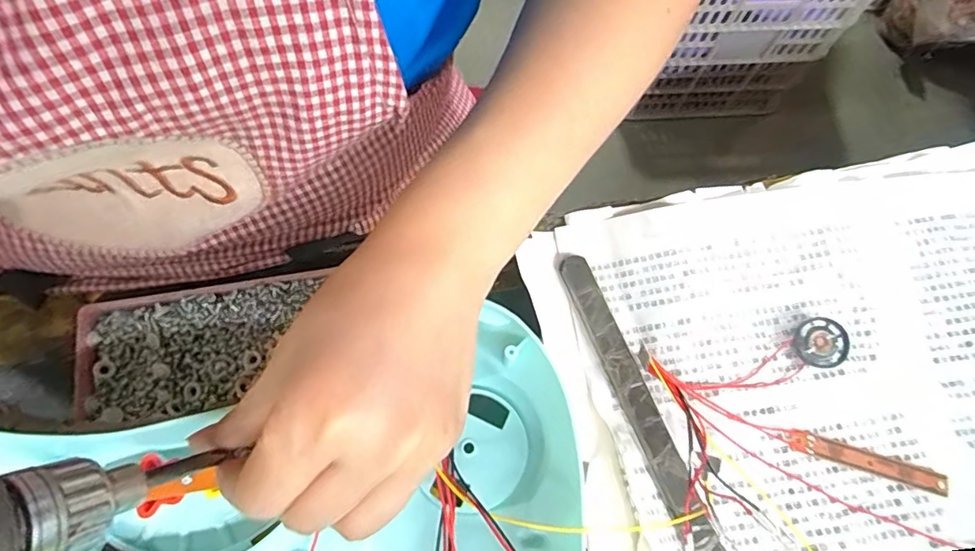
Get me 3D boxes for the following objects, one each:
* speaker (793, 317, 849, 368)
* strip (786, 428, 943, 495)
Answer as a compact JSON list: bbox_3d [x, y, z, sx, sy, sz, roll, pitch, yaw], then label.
[{"bbox_3d":[0.187,0.038,0.291,0.027,0.008,0.027,1,72,-2],"label":"speaker"},{"bbox_3d":[0.200,0.098,0.273,0.079,0.004,0.012,17,72,3],"label":"strip"}]

